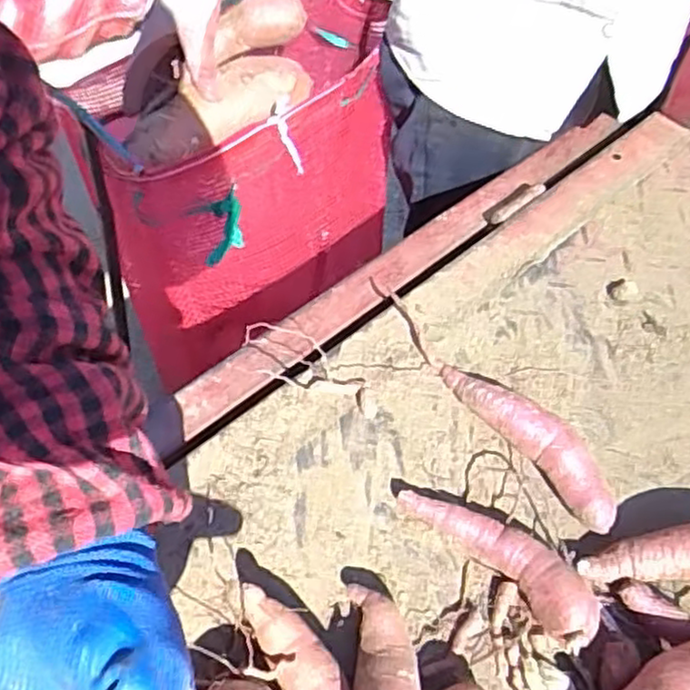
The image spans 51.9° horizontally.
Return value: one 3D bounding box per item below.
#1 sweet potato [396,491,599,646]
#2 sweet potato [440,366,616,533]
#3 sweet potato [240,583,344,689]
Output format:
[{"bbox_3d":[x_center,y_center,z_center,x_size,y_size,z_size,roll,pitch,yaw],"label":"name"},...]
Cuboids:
[{"bbox_3d":[0.092,0.122,0.422,0.129,0.028,0.034,39,62,22],"label":"sweet potato"},{"bbox_3d":[0.122,0.057,0.465,0.031,0.026,0.143,-33,62,-23],"label":"sweet potato"},{"bbox_3d":[-0.022,0.179,0.376,0.037,0.027,0.103,-16,57,-13],"label":"sweet potato"}]

